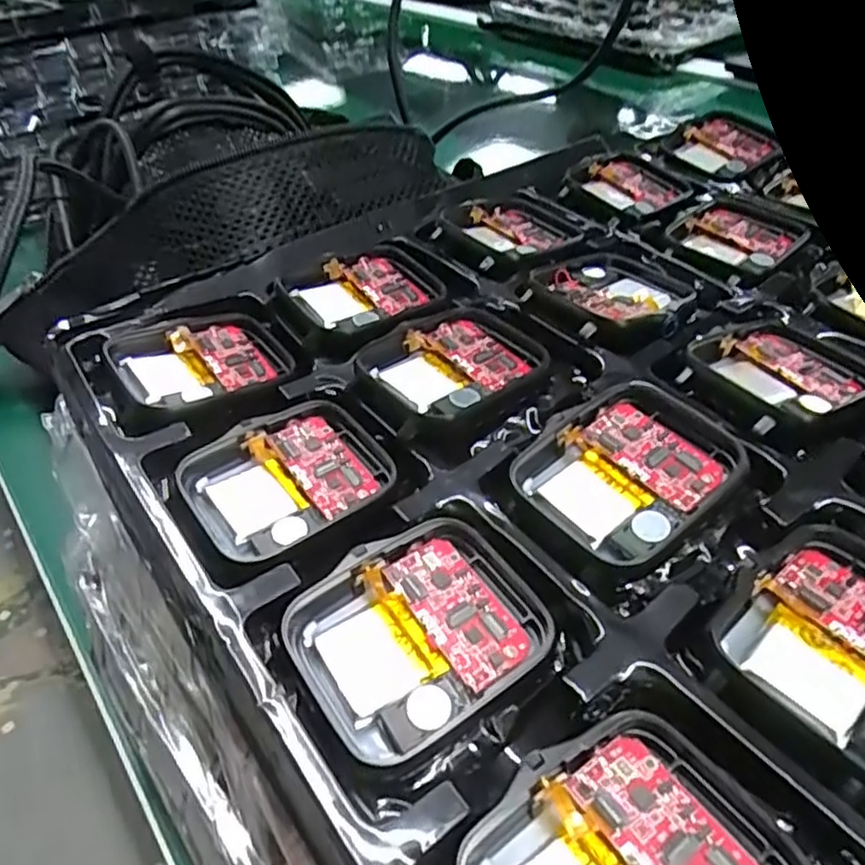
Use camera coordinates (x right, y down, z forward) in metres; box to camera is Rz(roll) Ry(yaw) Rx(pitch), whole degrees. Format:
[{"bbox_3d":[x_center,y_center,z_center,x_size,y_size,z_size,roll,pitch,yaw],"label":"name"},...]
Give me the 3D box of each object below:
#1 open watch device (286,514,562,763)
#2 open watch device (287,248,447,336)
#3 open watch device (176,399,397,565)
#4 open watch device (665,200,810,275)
[{"bbox_3d":[-0.003,0.036,0.126,0.043,0.007,0.036,-27,46,-23],"label":"open watch device"},{"bbox_3d":[-0.019,-0.043,0.203,0.041,0.005,0.039,-21,45,-19],"label":"open watch device"},{"bbox_3d":[-0.033,0.009,0.157,0.044,0.009,0.034,-23,45,-19],"label":"open watch device"},{"bbox_3d":[0.103,-0.067,0.230,0.039,0.007,0.035,-35,50,-30],"label":"open watch device"}]

